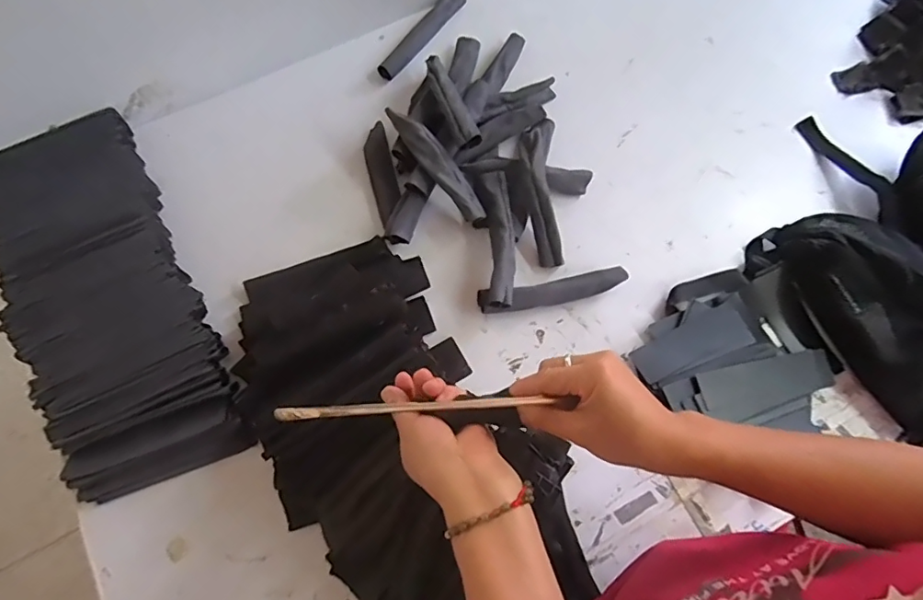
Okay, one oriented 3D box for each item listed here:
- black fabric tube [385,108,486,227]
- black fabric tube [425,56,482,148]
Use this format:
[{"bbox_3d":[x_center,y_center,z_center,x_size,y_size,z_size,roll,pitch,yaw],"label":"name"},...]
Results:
[{"bbox_3d":[-0.032,-0.178,0.691,0.036,0.025,0.186,-39,92,-12],"label":"black fabric tube"},{"bbox_3d":[-0.016,-0.277,0.713,0.031,0.040,0.176,-21,73,-7],"label":"black fabric tube"}]

